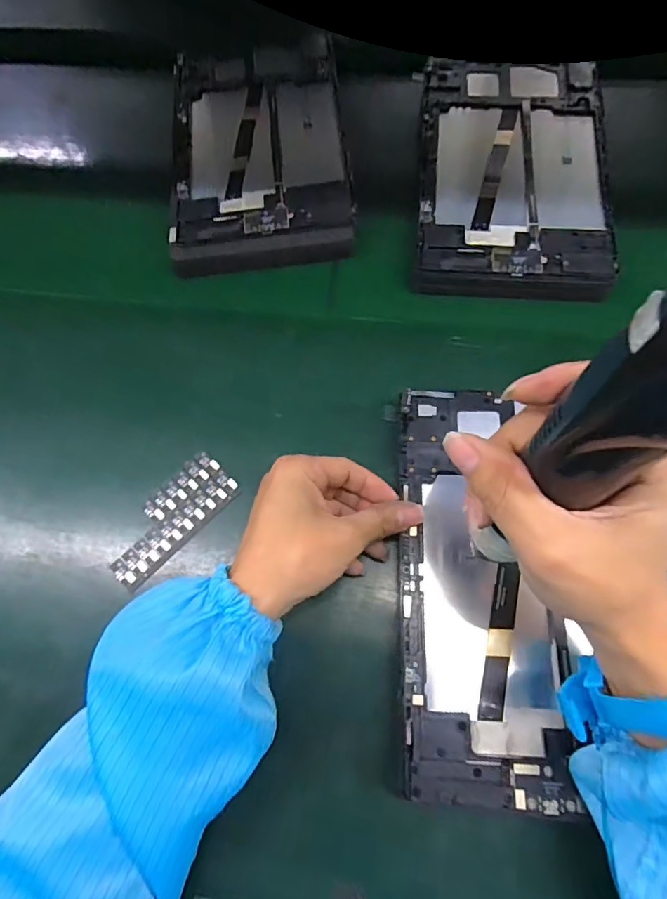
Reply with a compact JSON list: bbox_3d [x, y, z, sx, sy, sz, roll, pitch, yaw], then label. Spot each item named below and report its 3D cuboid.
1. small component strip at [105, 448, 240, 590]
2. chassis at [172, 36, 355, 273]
[{"bbox_3d":[-0.114,0.048,0.349,0.098,0.008,0.041,-43,73,-14],"label":"small component strip"},{"bbox_3d":[-0.065,-0.261,0.448,0.150,0.038,0.226,-5,68,0],"label":"chassis"}]

